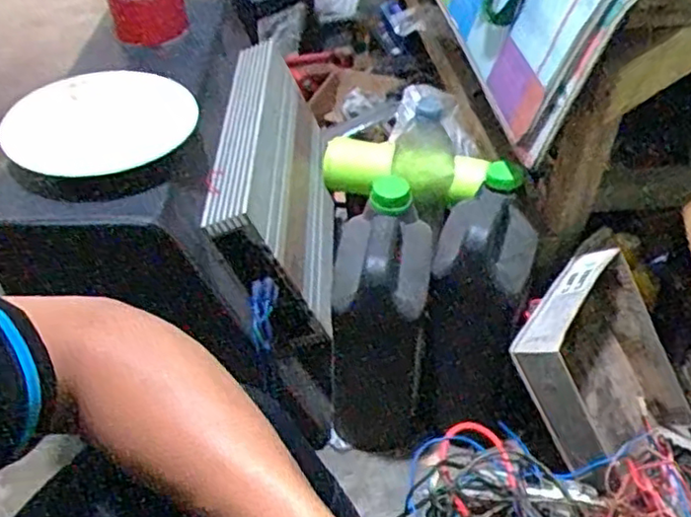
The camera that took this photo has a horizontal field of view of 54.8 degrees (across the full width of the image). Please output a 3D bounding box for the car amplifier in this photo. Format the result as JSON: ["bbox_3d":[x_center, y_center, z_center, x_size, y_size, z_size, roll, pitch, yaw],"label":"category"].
[{"bbox_3d":[-0.081,-0.120,0.940,0.050,0.260,0.477,-20,40,22],"label":"car amplifier"}]

